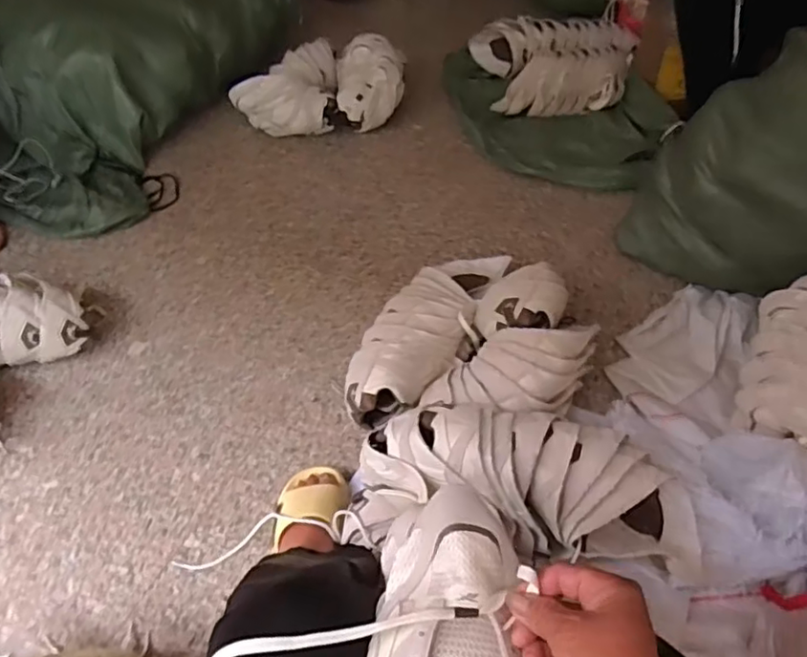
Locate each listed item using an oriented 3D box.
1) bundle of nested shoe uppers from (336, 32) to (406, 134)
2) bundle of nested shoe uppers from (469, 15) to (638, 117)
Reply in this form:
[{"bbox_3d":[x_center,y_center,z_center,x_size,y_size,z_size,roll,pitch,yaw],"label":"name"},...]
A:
[{"bbox_3d":[-0.085,-0.656,1.659,0.180,0.156,0.269,-3,48,-1],"label":"bundle of nested shoe uppers"},{"bbox_3d":[0.439,-0.753,1.756,0.428,0.124,0.398,-4,48,-3],"label":"bundle of nested shoe uppers"}]

